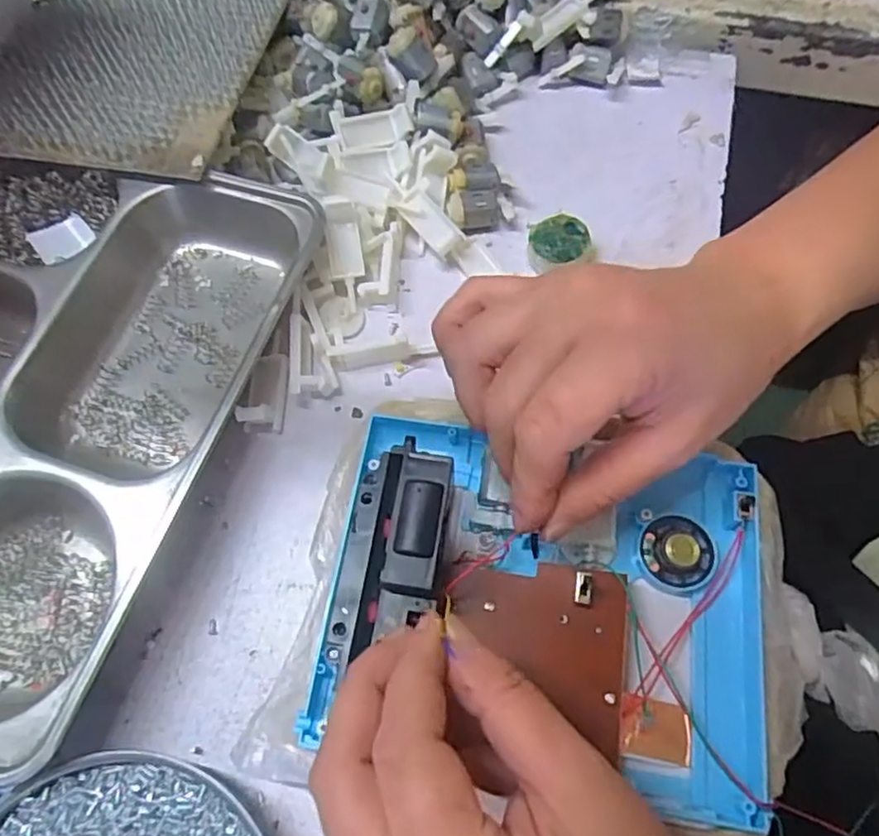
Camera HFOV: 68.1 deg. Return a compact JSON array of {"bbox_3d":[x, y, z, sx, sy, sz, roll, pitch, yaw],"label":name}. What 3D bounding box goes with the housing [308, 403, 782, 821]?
[{"bbox_3d":[0.044,0.066,0.243,0.168,0.039,0.133,8,68,4],"label":"housing"}]

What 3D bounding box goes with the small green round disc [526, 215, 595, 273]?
[{"bbox_3d":[0.065,-0.094,0.355,0.033,0.015,0.029,-5,67,-1],"label":"small green round disc"}]

